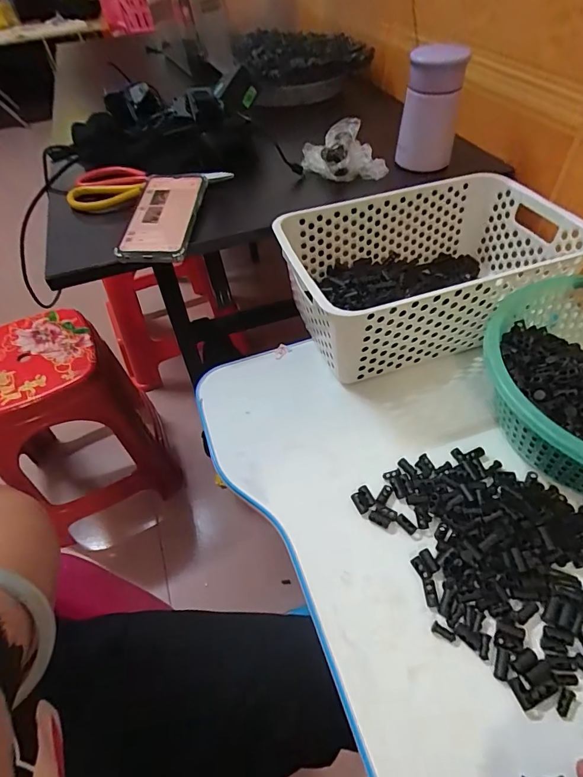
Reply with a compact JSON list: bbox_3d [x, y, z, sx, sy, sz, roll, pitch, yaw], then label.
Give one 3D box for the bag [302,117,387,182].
[{"bbox_3d":[0.069,-0.317,0.567,0.108,0.042,0.097,-1,50,4],"label":"bag"}]

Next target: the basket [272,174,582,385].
[{"bbox_3d":[0.150,-0.134,0.496,0.304,0.112,0.198,-16,51,-9],"label":"basket"}]

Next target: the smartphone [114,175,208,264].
[{"bbox_3d":[-0.155,-0.207,0.503,0.088,0.015,0.156,1,56,5],"label":"smartphone"}]

